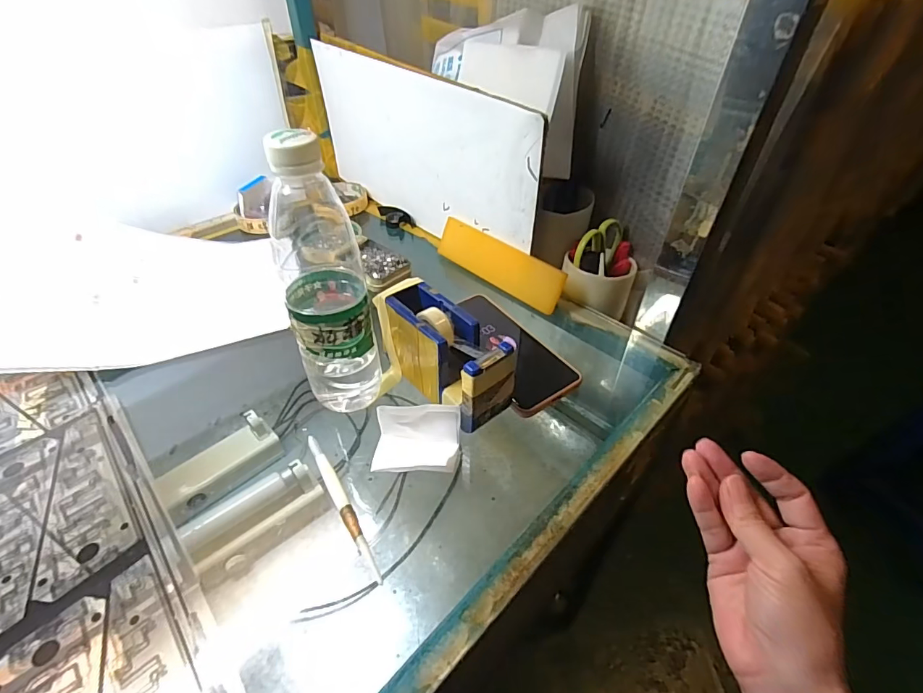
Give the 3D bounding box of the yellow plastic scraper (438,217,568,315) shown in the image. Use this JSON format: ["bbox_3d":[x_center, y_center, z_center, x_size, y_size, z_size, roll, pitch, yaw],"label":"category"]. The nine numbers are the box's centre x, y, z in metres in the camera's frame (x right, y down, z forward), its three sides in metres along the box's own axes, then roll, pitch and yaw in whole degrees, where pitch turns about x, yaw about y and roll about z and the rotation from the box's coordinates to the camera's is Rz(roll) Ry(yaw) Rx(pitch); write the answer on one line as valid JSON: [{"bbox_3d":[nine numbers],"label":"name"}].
[{"bbox_3d":[0.042,-0.101,0.540,0.186,0.054,0.005,35,20,33],"label":"yellow plastic scraper"}]

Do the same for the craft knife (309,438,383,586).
[{"bbox_3d":[-0.089,0.115,0.332,0.010,0.010,0.133,-24,47,-23],"label":"craft knife"}]

